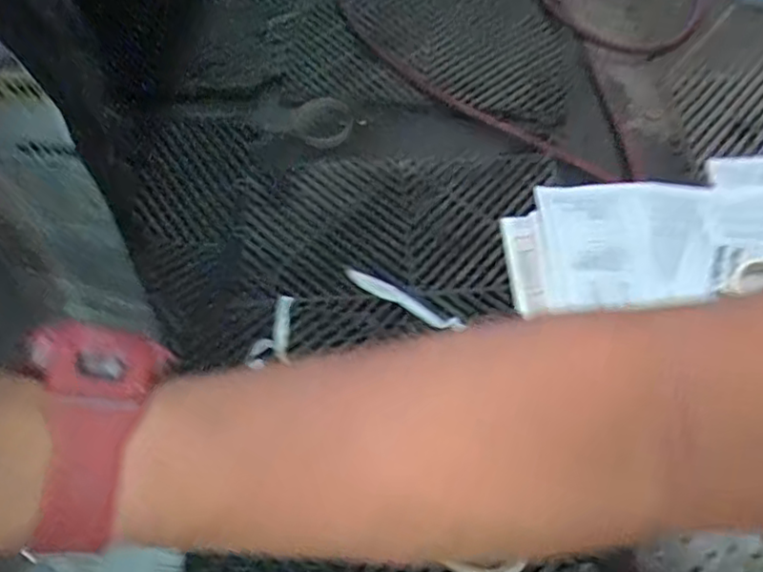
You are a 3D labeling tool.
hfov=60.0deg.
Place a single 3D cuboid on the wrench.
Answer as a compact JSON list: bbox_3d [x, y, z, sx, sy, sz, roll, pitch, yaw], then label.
[{"bbox_3d":[-0.167,-0.233,0.903,0.251,0.017,0.087,5,60,2],"label":"wrench"}]

